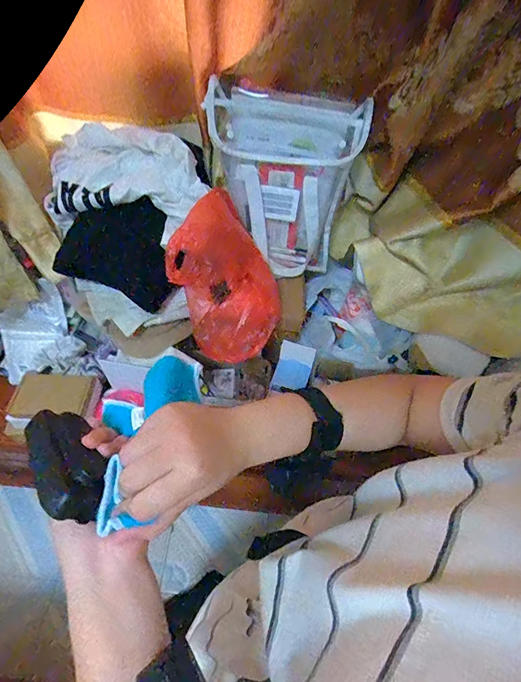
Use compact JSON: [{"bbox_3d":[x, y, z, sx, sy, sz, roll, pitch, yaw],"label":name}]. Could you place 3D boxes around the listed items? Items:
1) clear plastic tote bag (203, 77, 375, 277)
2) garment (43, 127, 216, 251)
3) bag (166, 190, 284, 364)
[{"bbox_3d":[0.030,-0.273,0.703,0.258,0.318,0.086,5,34,-5],"label":"clear plastic tote bag"},{"bbox_3d":[-0.250,-0.278,0.667,0.310,0.117,0.162,23,56,12],"label":"garment"},{"bbox_3d":[-0.057,-0.106,0.672,0.188,0.200,0.211,8,55,2],"label":"bag"}]

